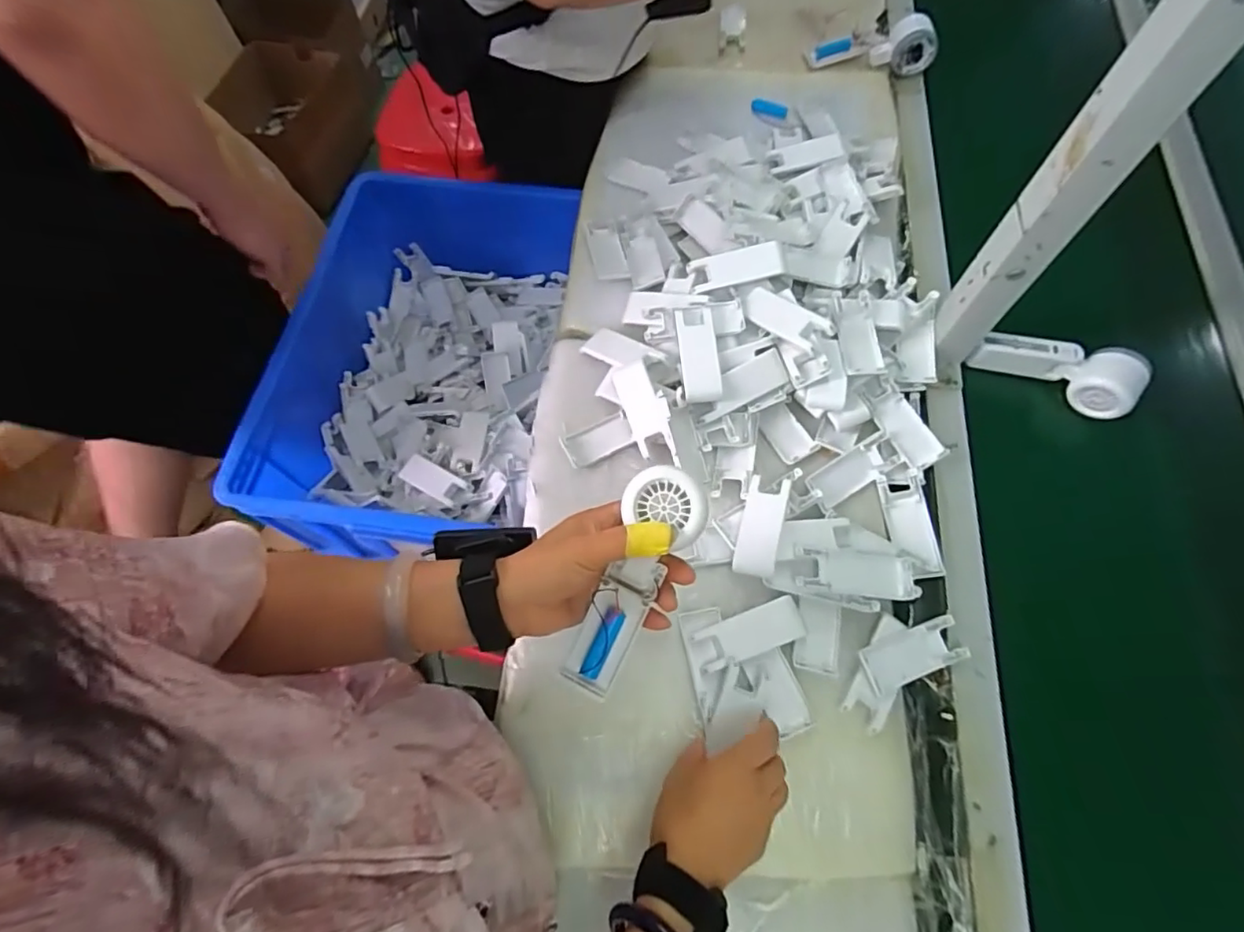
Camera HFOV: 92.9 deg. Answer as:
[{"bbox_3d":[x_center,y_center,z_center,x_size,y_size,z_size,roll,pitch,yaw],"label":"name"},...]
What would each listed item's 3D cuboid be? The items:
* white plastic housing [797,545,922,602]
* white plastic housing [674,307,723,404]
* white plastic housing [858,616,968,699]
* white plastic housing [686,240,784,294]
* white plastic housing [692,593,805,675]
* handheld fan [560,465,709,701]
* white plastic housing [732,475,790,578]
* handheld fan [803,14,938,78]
[{"bbox_3d":[0.216,0.100,0.547,0.109,0.022,0.044,3,68,2],"label":"white plastic housing"},{"bbox_3d":[0.078,-0.115,0.605,0.037,0.018,0.101,-8,82,11],"label":"white plastic housing"},{"bbox_3d":[0.256,0.166,0.520,0.101,0.008,0.039,-15,65,-17],"label":"white plastic housing"},{"bbox_3d":[0.121,-0.212,0.630,0.098,0.013,0.035,-10,67,12],"label":"white plastic housing"},{"bbox_3d":[0.115,0.153,0.535,0.097,0.007,0.039,-19,69,-7],"label":"white plastic housing"},{"bbox_3d":[0.006,0.080,0.406,0.053,0.026,0.166,26,103,11],"label":"handheld fan"},{"bbox_3d":[0.133,0.057,0.567,0.038,0.013,0.097,14,69,6],"label":"white plastic housing"},{"bbox_3d":[0.356,-0.607,0.839,0.169,0.054,0.057,8,68,4],"label":"handheld fan"}]

